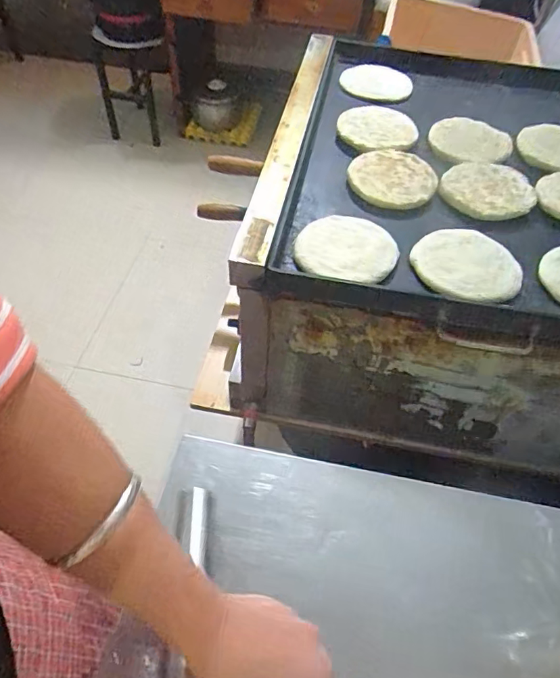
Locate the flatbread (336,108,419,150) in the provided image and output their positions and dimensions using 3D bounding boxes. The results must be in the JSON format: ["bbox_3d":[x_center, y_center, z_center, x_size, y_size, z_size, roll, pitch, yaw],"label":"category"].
[{"bbox_3d":[0.150,-0.330,0.783,0.097,0.028,0.119,-24,57,-20],"label":"flatbread"}]

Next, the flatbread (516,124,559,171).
[{"bbox_3d":[0.431,-0.299,0.774,0.124,0.014,0.124,2,54,-3],"label":"flatbread"}]

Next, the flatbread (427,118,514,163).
[{"bbox_3d":[0.299,-0.310,0.784,0.125,0.014,0.125,16,52,9],"label":"flatbread"}]

